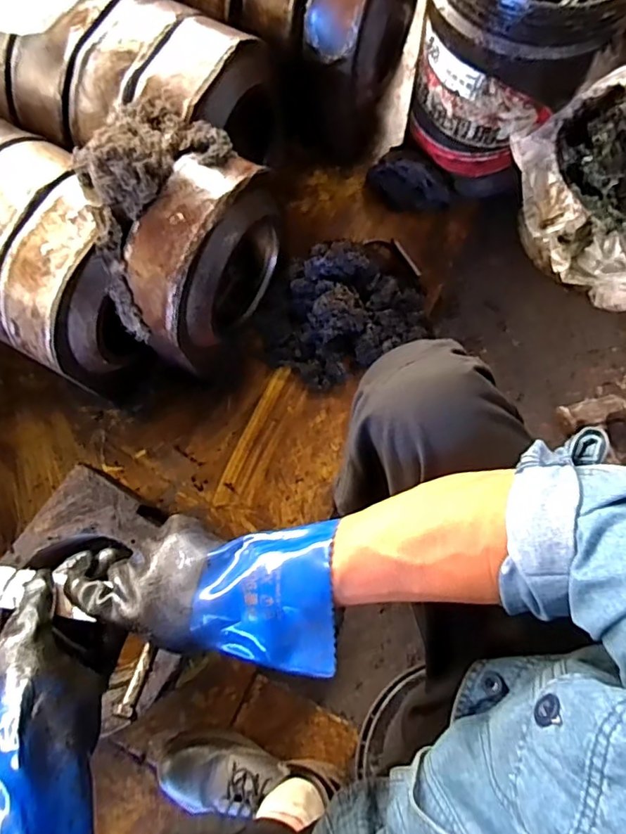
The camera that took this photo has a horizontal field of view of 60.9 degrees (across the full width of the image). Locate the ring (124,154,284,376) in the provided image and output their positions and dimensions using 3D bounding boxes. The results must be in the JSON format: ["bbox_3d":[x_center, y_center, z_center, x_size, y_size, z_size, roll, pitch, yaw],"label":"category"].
[{"bbox_3d":[-0.151,-0.214,0.811,0.115,0.301,0.273,28,78,8],"label":"ring"}]

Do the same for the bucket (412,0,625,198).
[{"bbox_3d":[0.314,-0.590,0.851,0.275,0.346,0.289,0,76,1],"label":"bucket"}]

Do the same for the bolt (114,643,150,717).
[{"bbox_3d":[-0.137,0.203,0.411,0.010,0.011,0.053,10,45,4],"label":"bolt"}]

